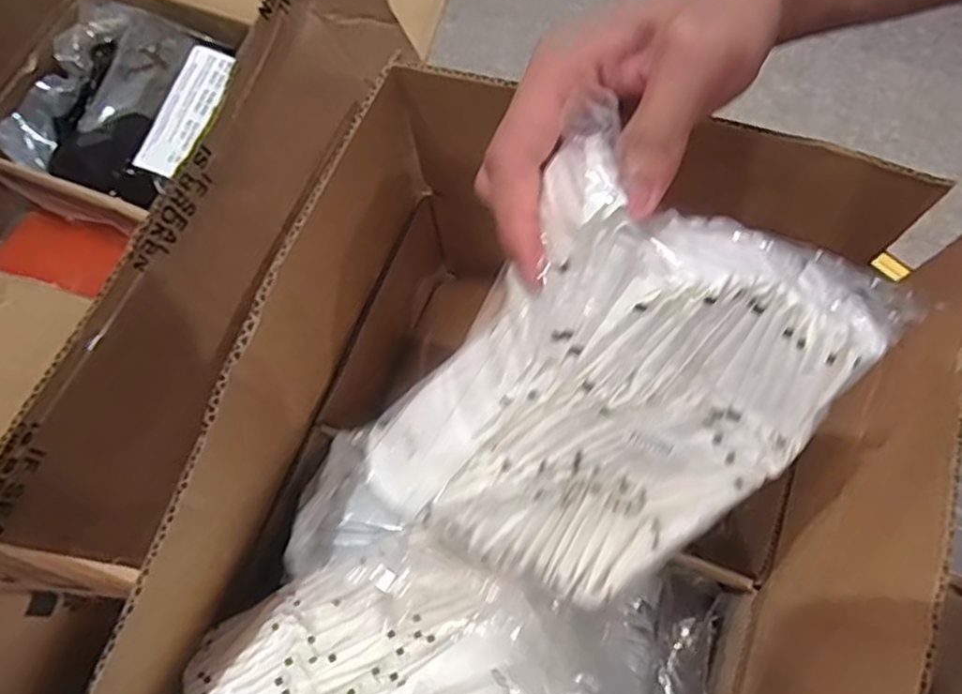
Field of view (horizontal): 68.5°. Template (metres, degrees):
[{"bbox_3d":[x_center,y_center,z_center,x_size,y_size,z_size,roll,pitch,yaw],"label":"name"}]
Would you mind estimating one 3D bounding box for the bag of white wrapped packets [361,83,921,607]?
[{"bbox_3d":[0.045,0.020,0.271,0.119,0.175,0.044,29,32,-10],"label":"bag of white wrapped packets"}]

